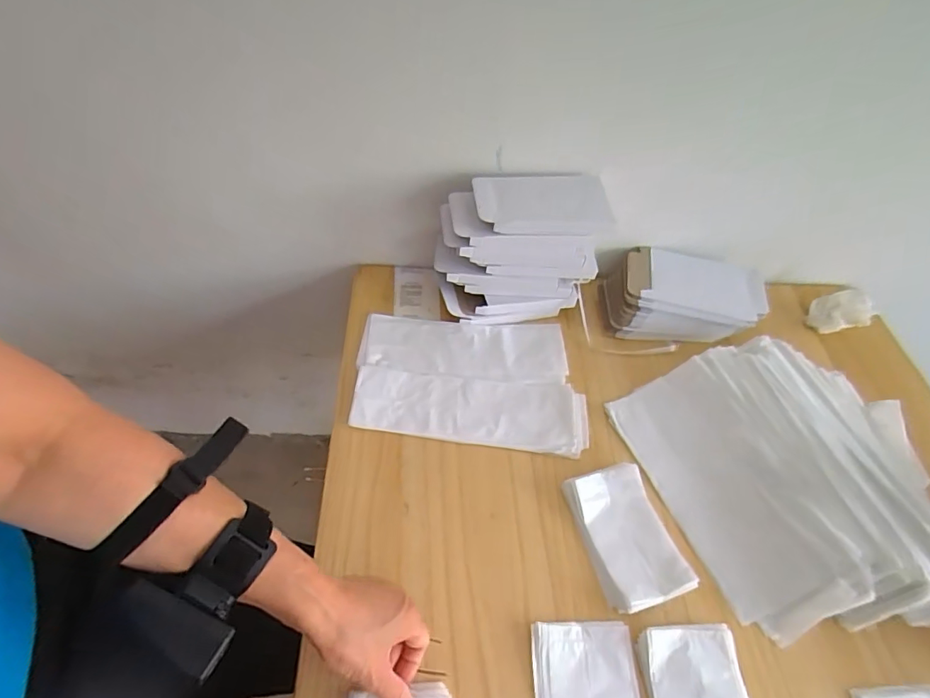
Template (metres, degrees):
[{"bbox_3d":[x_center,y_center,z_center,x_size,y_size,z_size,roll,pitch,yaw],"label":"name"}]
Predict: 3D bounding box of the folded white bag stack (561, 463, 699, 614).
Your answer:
[{"bbox_3d":[0.159,0.181,0.487,0.080,0.017,0.127,-12,53,-15],"label":"folded white bag stack"}]

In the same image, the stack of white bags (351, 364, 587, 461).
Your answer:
[{"bbox_3d":[0.007,0.070,0.566,0.264,0.014,0.088,5,51,-2],"label":"stack of white bags"}]

